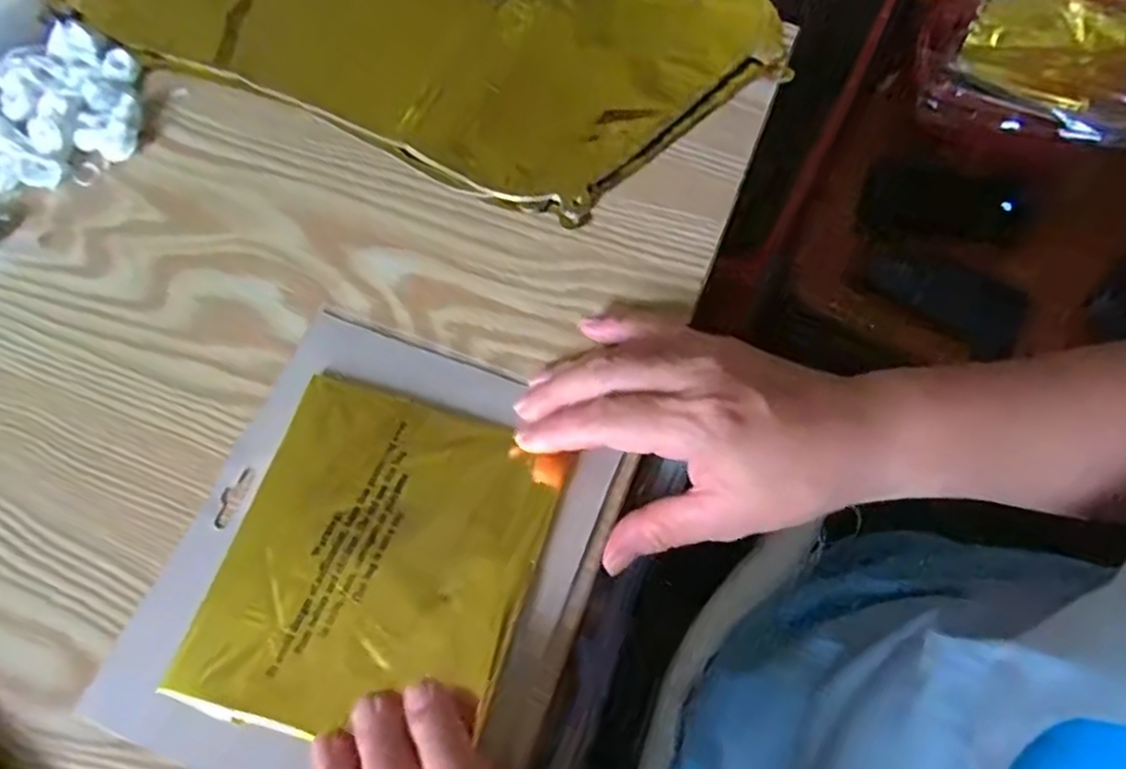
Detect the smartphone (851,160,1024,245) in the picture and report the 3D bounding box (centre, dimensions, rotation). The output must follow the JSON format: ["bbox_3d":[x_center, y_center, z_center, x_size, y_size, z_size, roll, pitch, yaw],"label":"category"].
[{"bbox_3d":[0.409,-0.198,0.786,0.157,0.072,0.010,18,46,25],"label":"smartphone"}]

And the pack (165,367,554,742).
[{"bbox_3d":[-0.077,0.072,0.302,0.124,0.009,0.140,15,68,8],"label":"pack"}]

